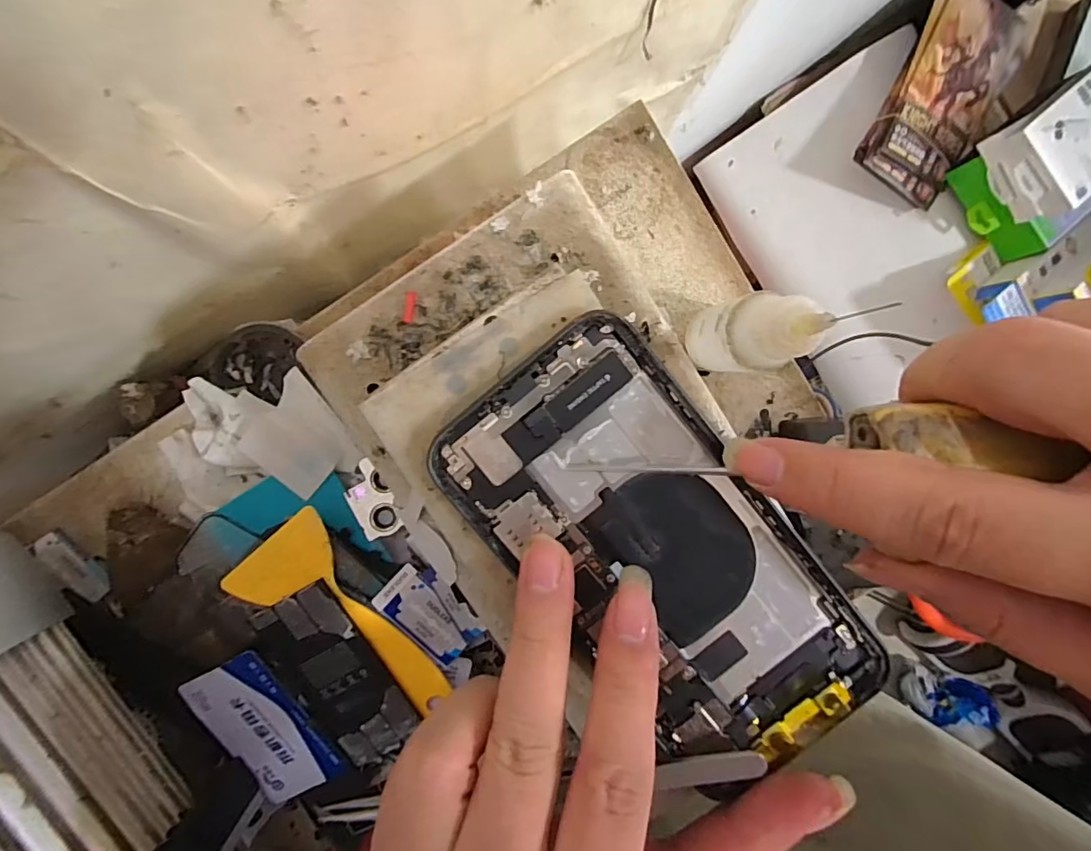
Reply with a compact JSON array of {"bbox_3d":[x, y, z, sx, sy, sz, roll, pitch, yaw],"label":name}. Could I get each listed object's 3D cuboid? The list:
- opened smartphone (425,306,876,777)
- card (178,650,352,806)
[{"bbox_3d":[0.038,0.041,0.162,0.072,0.008,0.148,-42,95,1],"label":"opened smartphone"},{"bbox_3d":[-0.147,0.160,0.273,0.051,0.005,0.085,-29,102,8],"label":"card"}]

